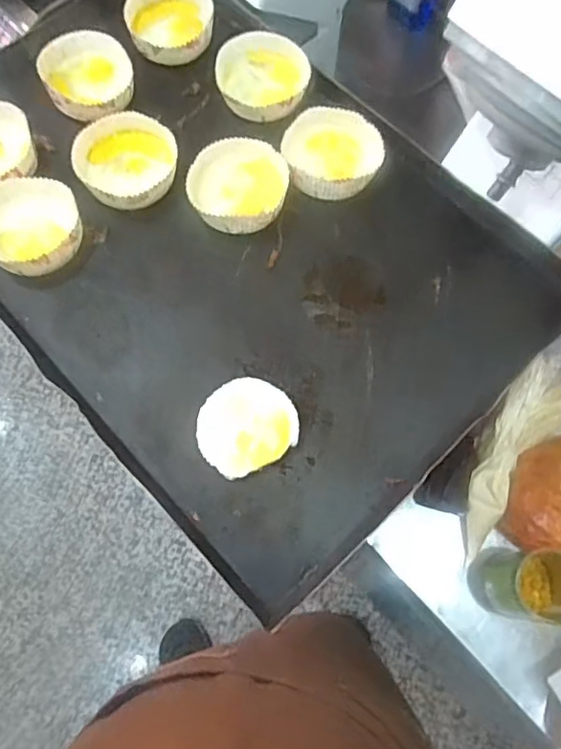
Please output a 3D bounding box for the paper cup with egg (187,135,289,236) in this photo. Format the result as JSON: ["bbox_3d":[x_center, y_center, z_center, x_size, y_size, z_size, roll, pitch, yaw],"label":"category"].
[{"bbox_3d":[-0.039,-0.178,0.531,0.088,0.027,0.086,0,69,-1],"label":"paper cup with egg"}]

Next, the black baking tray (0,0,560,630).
[{"bbox_3d":[-0.077,-0.151,0.534,0.406,0.040,0.621,-41,73,-14],"label":"black baking tray"}]

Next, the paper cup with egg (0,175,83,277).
[{"bbox_3d":[-0.226,-0.136,0.510,0.087,0.030,0.091,0,69,-1],"label":"paper cup with egg"}]

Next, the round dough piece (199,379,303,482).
[{"bbox_3d":[-0.028,0.040,0.464,0.080,0.008,0.074,0,69,-1],"label":"round dough piece"}]

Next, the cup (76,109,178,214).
[{"bbox_3d":[-0.148,-0.204,0.538,0.094,0.026,0.094,0,69,-1],"label":"cup"}]

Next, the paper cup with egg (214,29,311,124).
[{"bbox_3d":[-0.019,-0.303,0.578,0.092,0.034,0.089,0,69,-1],"label":"paper cup with egg"}]

